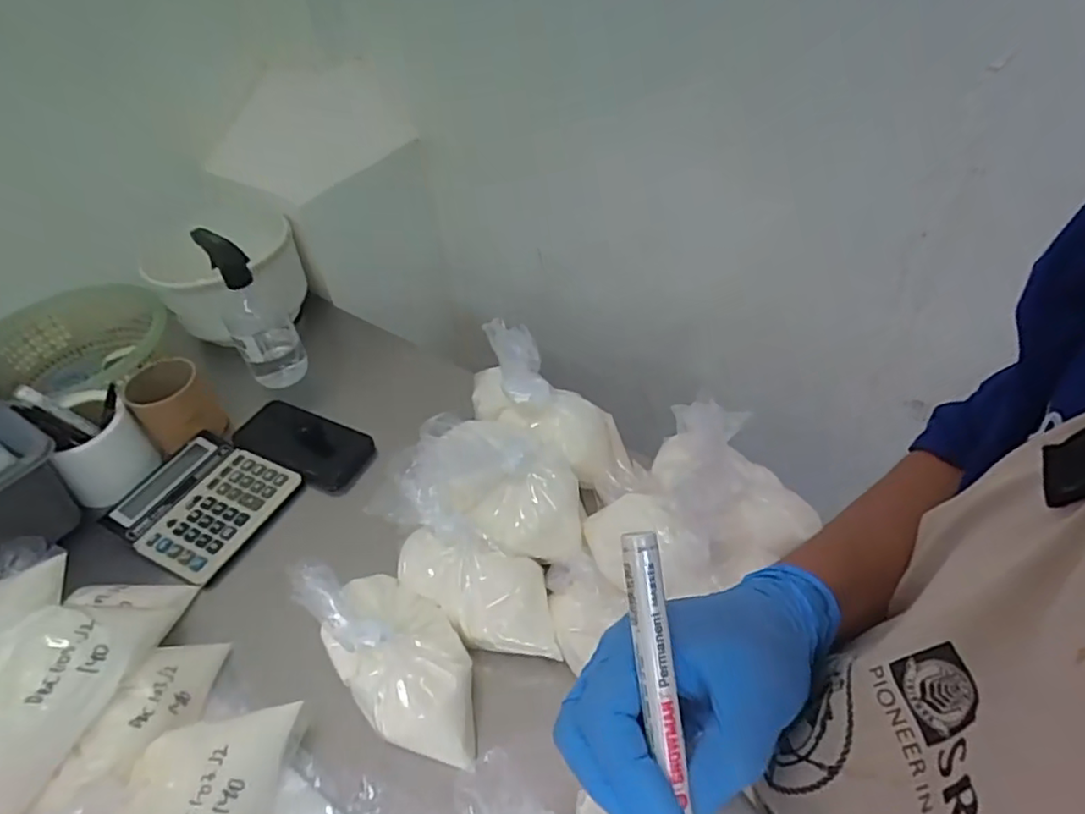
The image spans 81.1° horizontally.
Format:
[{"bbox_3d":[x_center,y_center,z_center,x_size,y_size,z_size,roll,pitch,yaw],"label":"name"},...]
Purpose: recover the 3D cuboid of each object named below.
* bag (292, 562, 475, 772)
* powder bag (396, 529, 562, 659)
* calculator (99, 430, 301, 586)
[{"bbox_3d":[-0.119,0.200,0.521,0.199,0.058,0.093,39,58,21],"label":"bag"},{"bbox_3d":[-0.060,0.162,0.548,0.158,0.051,0.082,8,45,14],"label":"powder bag"},{"bbox_3d":[-0.376,0.104,0.697,0.168,0.020,0.146,17,48,22],"label":"calculator"}]

